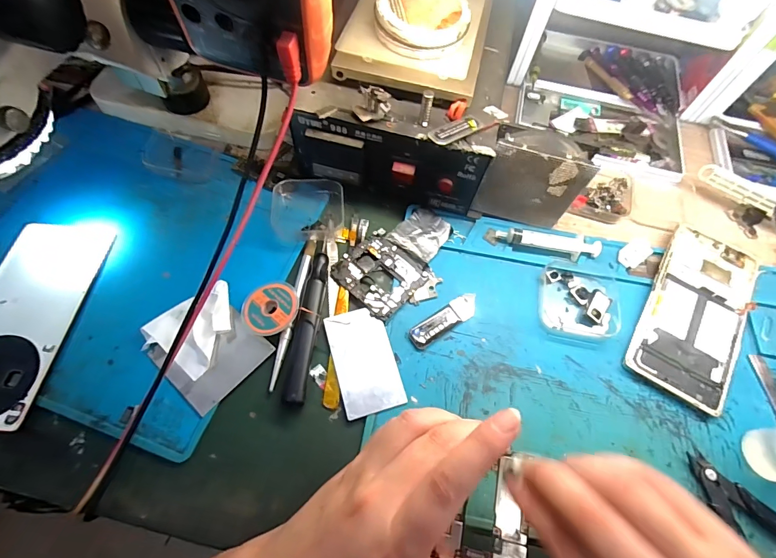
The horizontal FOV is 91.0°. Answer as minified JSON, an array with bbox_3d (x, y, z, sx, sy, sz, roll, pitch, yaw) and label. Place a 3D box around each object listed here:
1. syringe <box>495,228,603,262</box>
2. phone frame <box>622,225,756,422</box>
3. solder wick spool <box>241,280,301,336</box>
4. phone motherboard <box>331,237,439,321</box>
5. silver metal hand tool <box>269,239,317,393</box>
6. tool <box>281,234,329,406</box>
[{"bbox_3d":[0.145,-0.033,0.345,0.091,0.013,0.018,9,65,1],"label":"syringe"},{"bbox_3d":[0.263,0.026,0.327,0.075,0.009,0.162,31,67,11],"label":"phone frame"},{"bbox_3d":[-0.093,0.022,0.302,0.042,0.012,0.046,1,65,-2],"label":"solder wick spool"},{"bbox_3d":[-0.001,-0.002,0.326,0.077,0.004,0.064,42,70,16],"label":"phone motherboard"},{"bbox_3d":[-0.076,0.023,0.307,0.010,0.007,0.129,8,65,1],"label":"silver metal hand tool"},{"bbox_3d":[-0.063,0.027,0.305,0.017,0.013,0.138,6,65,0],"label":"tool"}]

